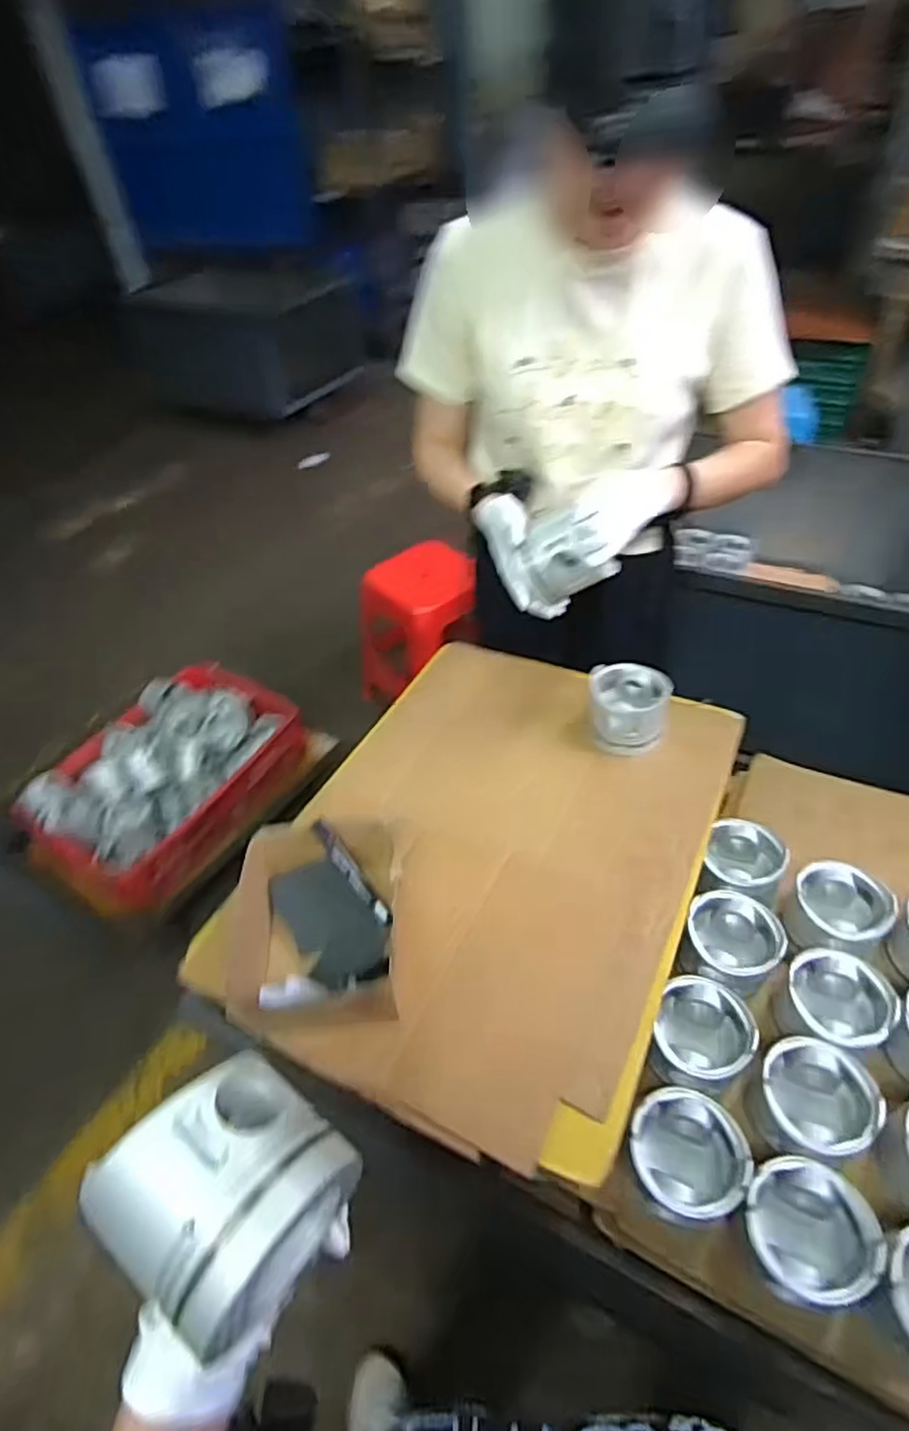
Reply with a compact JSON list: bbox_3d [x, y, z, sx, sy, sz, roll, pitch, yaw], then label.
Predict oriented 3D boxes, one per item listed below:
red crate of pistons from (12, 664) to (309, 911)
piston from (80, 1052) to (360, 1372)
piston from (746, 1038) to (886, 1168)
[{"bbox_3d":[-0.751,0.131,1.776,0.446,0.214,0.654,19,50,23],"label":"red crate of pistons"},{"bbox_3d":[-0.112,0.238,0.349,0.095,0.083,0.098,25,52,27],"label":"piston"},{"bbox_3d":[0.357,0.391,0.690,0.109,0.082,0.101,-28,49,-21],"label":"piston"}]

